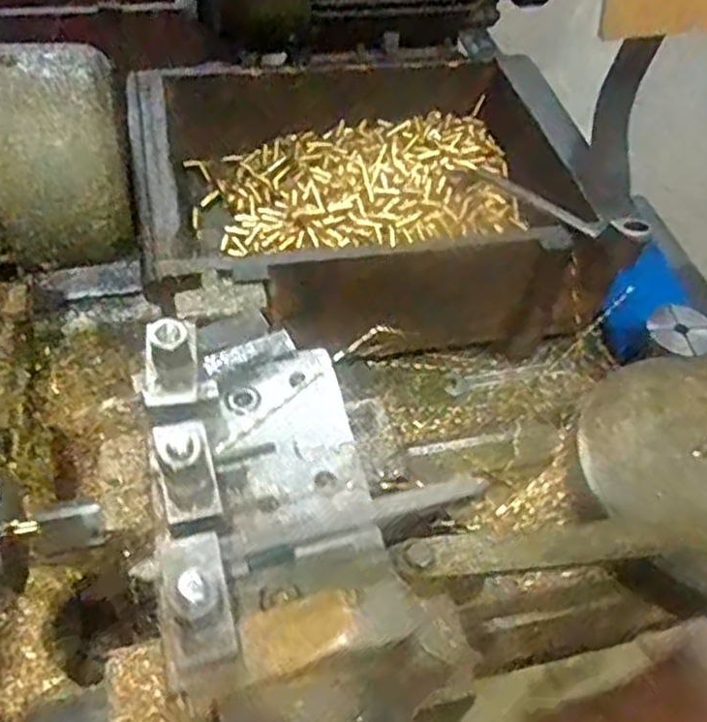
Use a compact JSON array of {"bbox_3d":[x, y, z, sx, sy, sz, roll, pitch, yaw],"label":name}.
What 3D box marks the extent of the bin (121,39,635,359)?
[{"bbox_3d":[0.013,-0.160,0.738,0.413,0.140,0.360,-7,50,-12],"label":"bin"}]

